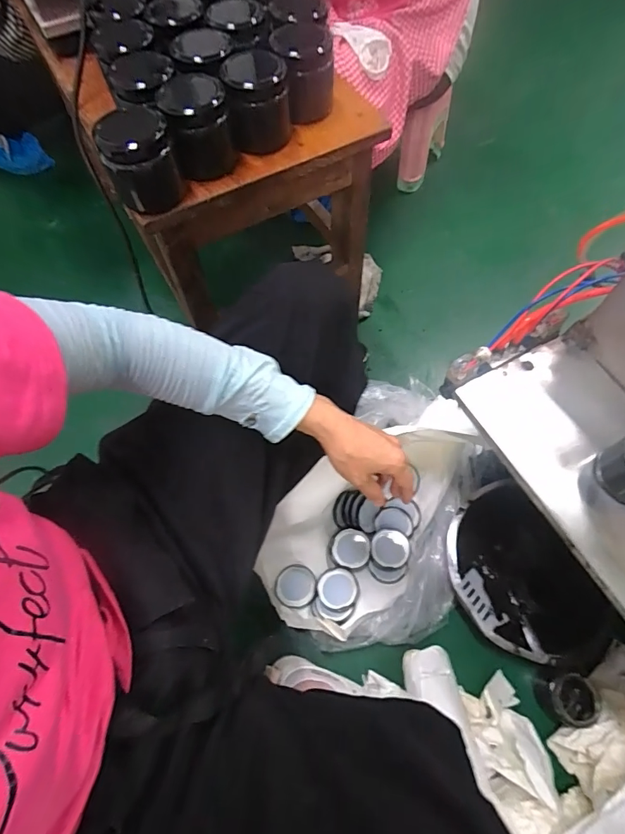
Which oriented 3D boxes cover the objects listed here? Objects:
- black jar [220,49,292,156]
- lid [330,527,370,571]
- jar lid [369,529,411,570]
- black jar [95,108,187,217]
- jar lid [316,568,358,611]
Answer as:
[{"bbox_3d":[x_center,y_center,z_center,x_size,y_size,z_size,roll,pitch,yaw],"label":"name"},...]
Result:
[{"bbox_3d":[-0.056,-0.328,0.441,0.063,0.067,0.068,-1,65,2],"label":"black jar"},{"bbox_3d":[0.064,0.221,0.712,0.065,0.009,0.065,-1,65,2],"label":"lid"},{"bbox_3d":[0.132,0.222,0.711,0.064,0.004,0.063,-1,65,2],"label":"jar lid"},{"bbox_3d":[-0.161,-0.241,0.398,0.060,0.066,0.066,-1,65,2],"label":"black jar"},{"bbox_3d":[0.041,0.277,0.679,0.064,0.013,0.064,-5,51,6],"label":"jar lid"}]

